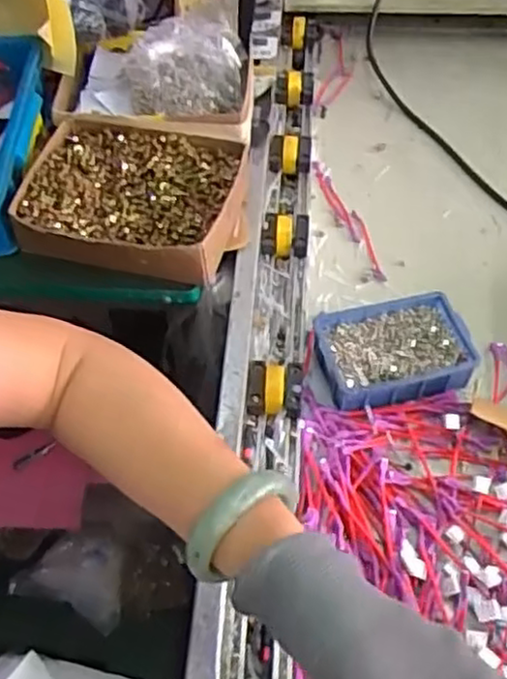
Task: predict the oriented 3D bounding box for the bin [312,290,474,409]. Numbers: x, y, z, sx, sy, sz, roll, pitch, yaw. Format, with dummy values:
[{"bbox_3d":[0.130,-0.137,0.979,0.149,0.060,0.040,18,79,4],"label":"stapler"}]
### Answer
[{"bbox_3d":[0.143,0.018,0.732,0.149,0.057,0.106,-10,53,-7],"label":"bin"}]

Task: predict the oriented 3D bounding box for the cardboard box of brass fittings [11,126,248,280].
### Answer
[{"bbox_3d":[-0.128,-0.157,0.767,0.226,0.050,0.198,9,53,9],"label":"cardboard box of brass fittings"}]

